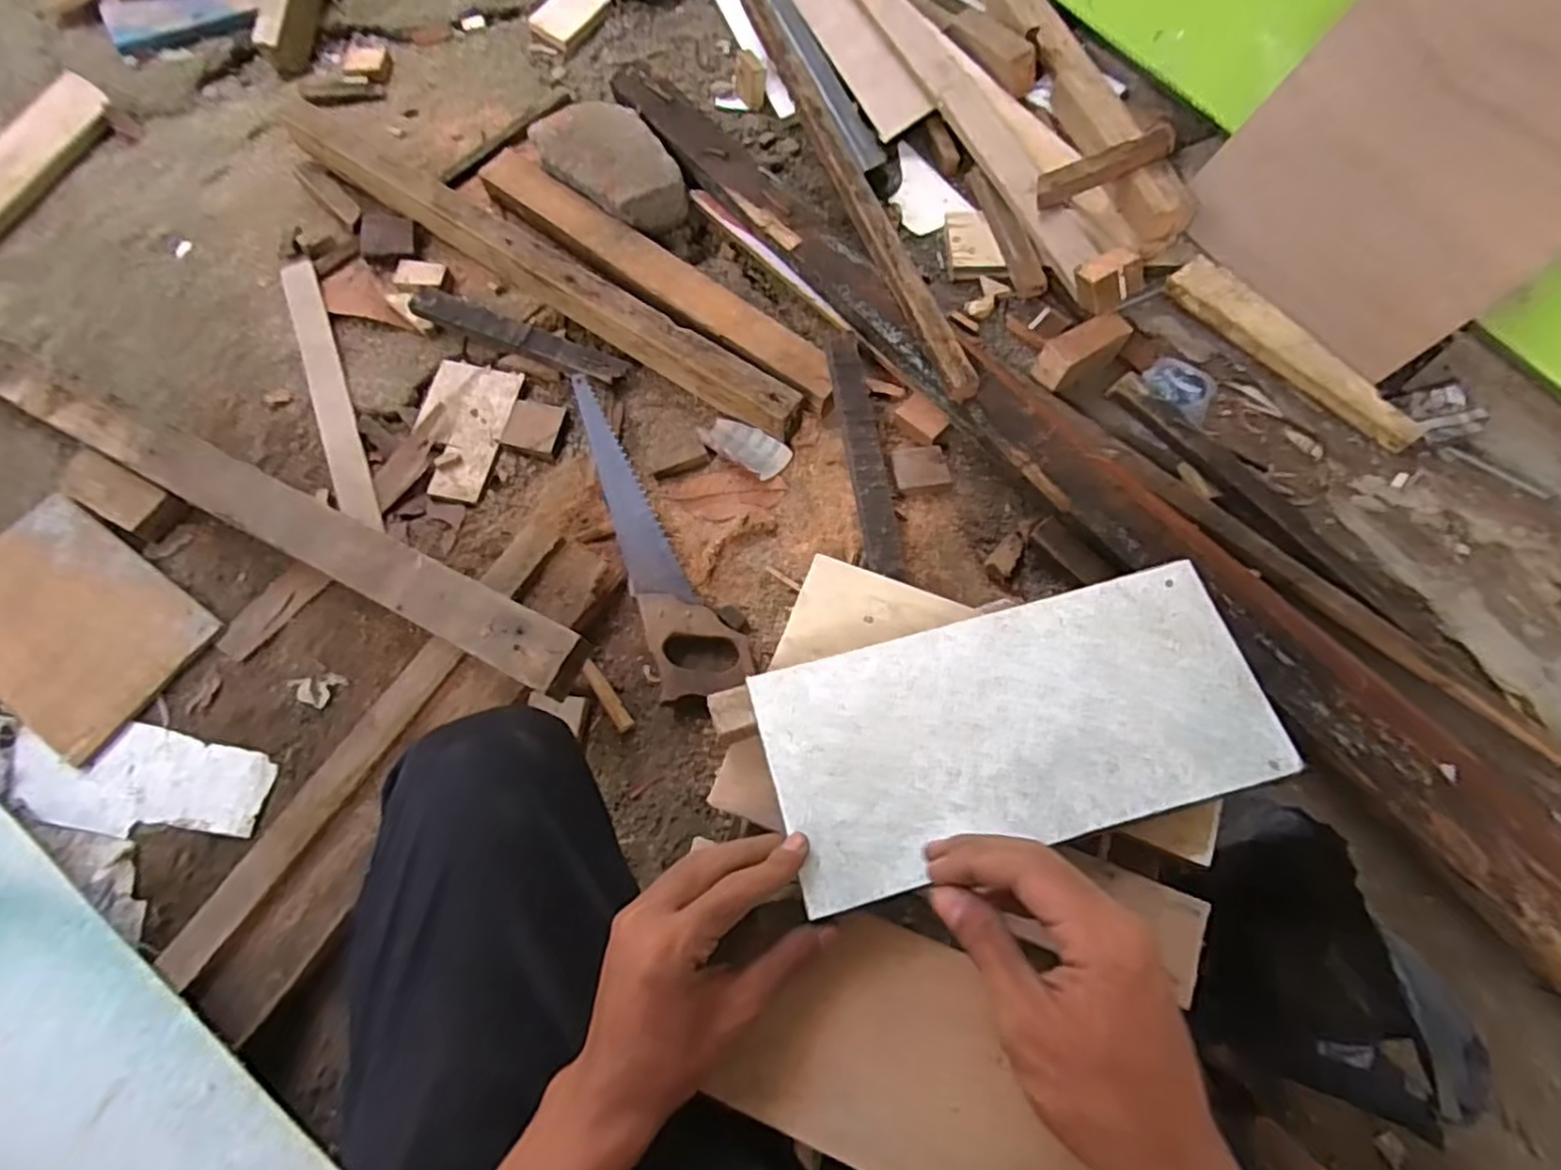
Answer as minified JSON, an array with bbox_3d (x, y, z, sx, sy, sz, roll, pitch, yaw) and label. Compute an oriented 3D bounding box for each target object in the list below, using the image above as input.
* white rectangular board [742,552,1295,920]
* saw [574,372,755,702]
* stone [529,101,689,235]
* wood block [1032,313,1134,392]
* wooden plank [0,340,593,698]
[{"bbox_3d":[0.133,0.077,0.402,0.276,0.008,0.132,-13,68,-5],"label":"white rectangular board"},{"bbox_3d":[-0.131,-0.065,0.757,0.090,0.033,0.381,-18,69,-8],"label":"saw"},{"bbox_3d":[-0.223,-0.534,0.928,0.131,0.084,0.206,-32,72,-12],"label":"stone"},{"bbox_3d":[0.345,-0.268,0.817,0.103,0.060,0.044,-29,71,-12],"label":"wood block"},{"bbox_3d":[-0.569,-0.100,0.727,0.869,0.027,0.061,24,79,13],"label":"wooden plank"}]

